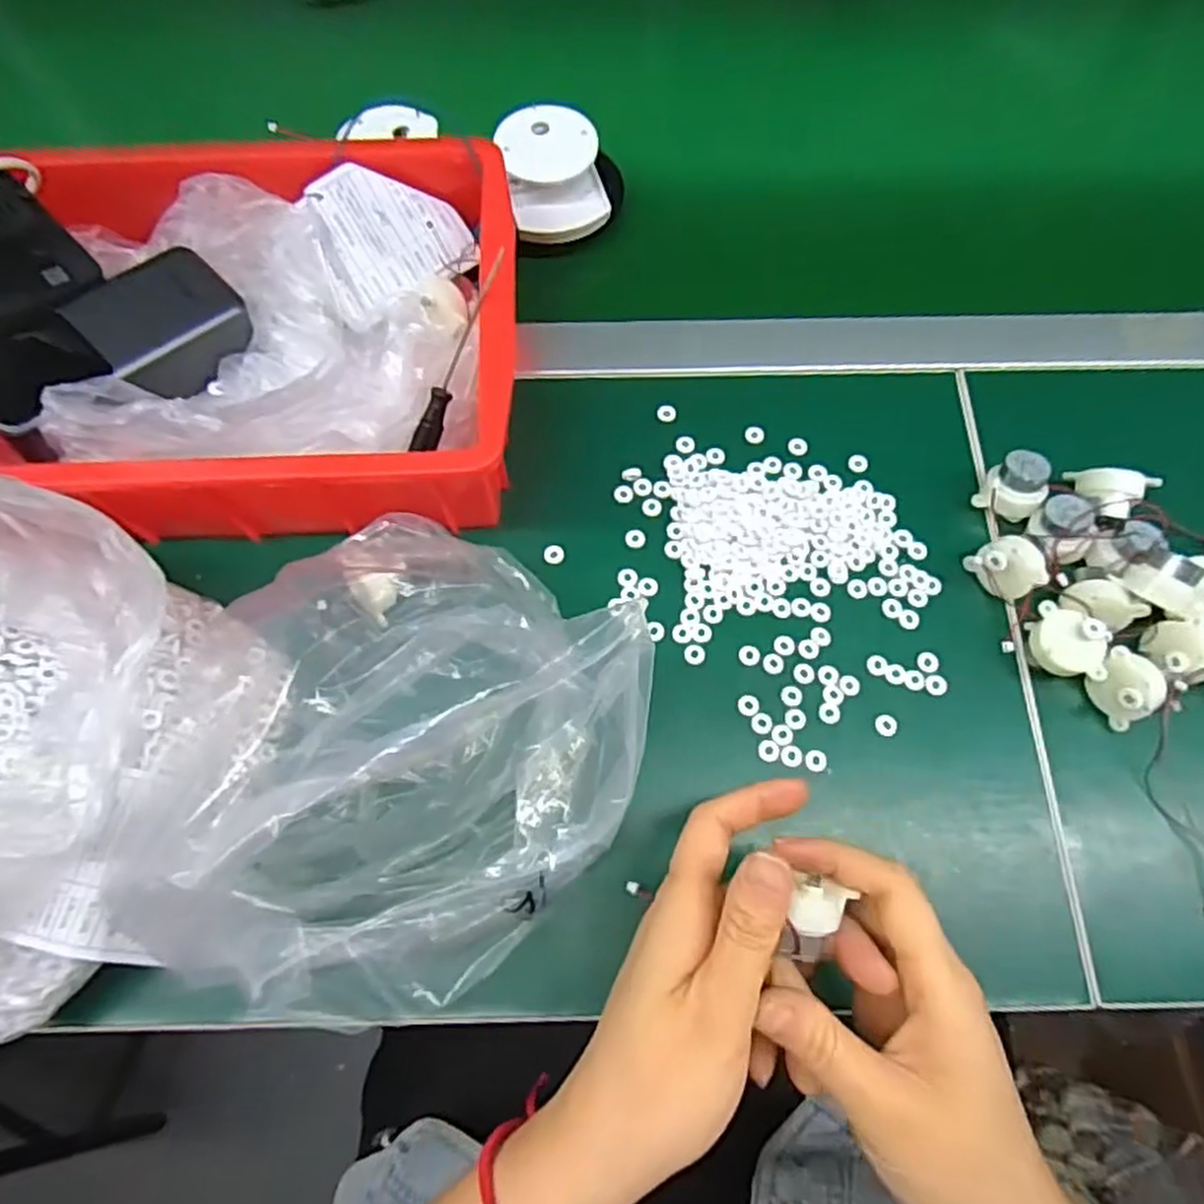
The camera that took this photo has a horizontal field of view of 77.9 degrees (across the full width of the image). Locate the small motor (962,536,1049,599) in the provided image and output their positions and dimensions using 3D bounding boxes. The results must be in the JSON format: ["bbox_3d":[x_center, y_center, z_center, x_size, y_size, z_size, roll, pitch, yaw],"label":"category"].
[{"bbox_3d":[0.215,-0.017,0.397,0.024,0.031,0.034,-30,72,-10],"label":"small motor"}]

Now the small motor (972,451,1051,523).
[{"bbox_3d":[0.228,-0.062,0.413,0.031,0.032,0.031,0,70,-1],"label":"small motor"}]

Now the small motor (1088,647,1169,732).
[{"bbox_3d":[0.263,0.043,0.375,0.032,0.026,0.034,-41,68,24],"label":"small motor"}]

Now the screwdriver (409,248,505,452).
[{"bbox_3d":[-0.073,-0.126,0.382,0.010,0.014,0.108,30,108,10],"label":"screwdriver"}]

